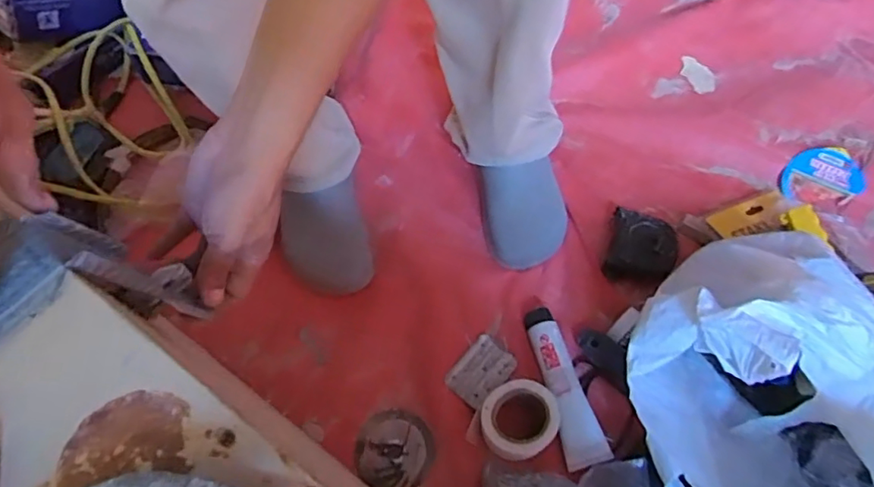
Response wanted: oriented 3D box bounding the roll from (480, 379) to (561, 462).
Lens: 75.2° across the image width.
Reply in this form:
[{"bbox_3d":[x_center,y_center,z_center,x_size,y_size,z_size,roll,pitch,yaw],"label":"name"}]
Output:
[{"bbox_3d":[0.087,0.192,0.615,0.079,0.047,0.084,-1,63,3],"label":"roll"}]

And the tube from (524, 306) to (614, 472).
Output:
[{"bbox_3d":[0.139,0.156,0.640,0.038,0.030,0.181,-15,63,-4],"label":"tube"}]

